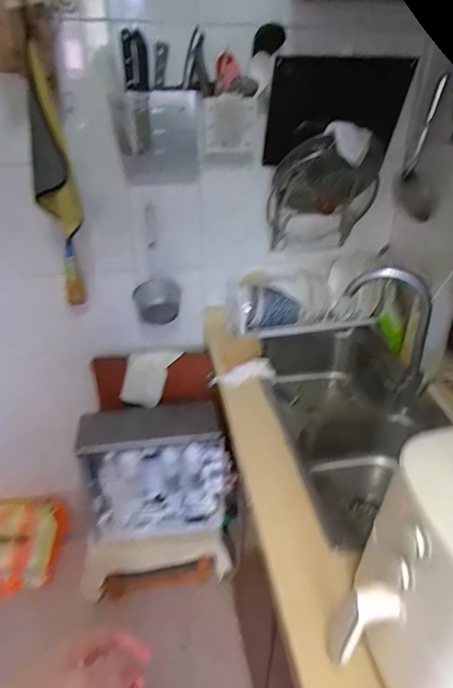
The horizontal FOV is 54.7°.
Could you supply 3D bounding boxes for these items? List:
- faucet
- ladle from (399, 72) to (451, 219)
[{"bbox_3d":[0.359,0.005,0.990,0.189,0.353,0.067,16,35,24],"label":"faucet"},{"bbox_3d":[0.489,-0.467,1.074,0.056,0.312,0.125,3,32,4],"label":"ladle"}]

